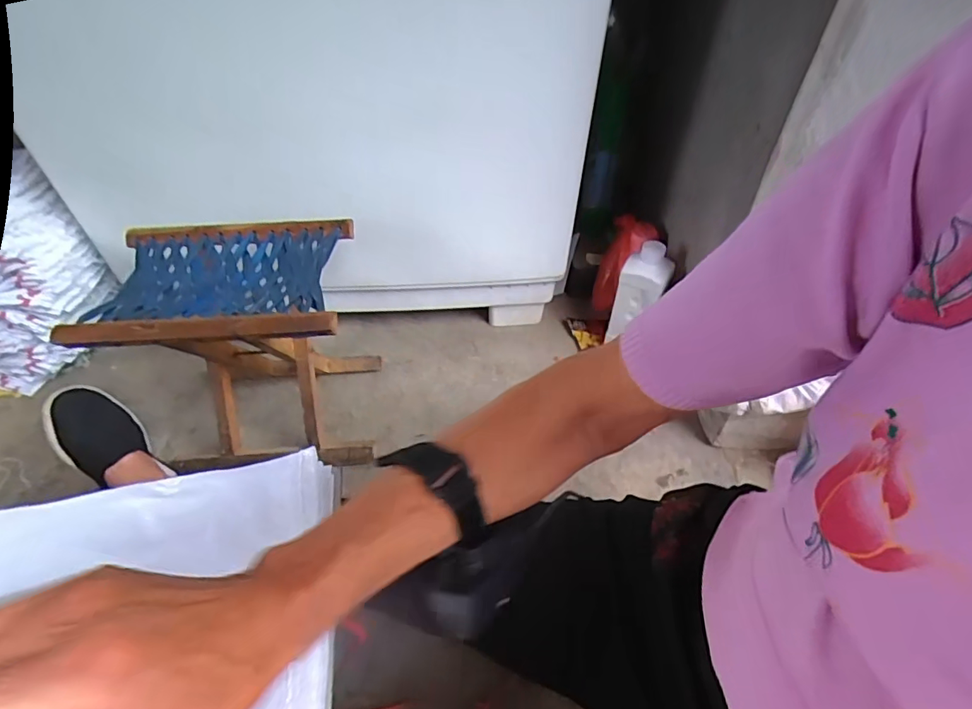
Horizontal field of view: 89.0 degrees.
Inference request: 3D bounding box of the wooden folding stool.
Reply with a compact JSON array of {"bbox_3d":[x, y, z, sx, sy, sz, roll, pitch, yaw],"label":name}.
[{"bbox_3d":[-0.339,-0.010,0.726,0.314,0.275,0.245,-4,47,-3],"label":"wooden folding stool"}]

